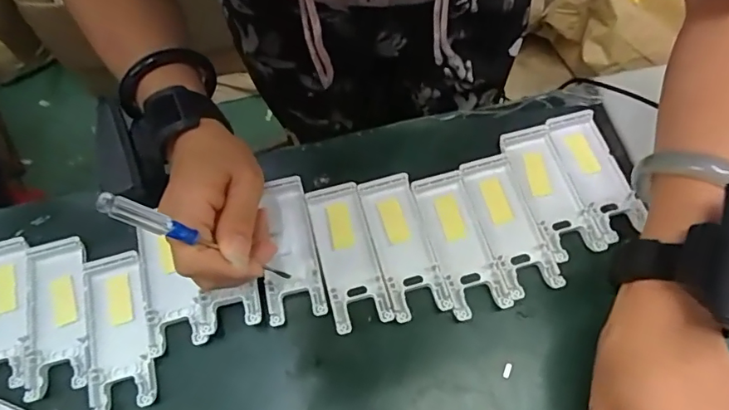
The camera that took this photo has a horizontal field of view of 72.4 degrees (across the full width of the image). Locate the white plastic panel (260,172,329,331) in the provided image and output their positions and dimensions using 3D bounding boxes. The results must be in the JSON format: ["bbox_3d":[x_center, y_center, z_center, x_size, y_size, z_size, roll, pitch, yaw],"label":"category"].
[{"bbox_3d":[-0.053,0.030,0.357,0.039,0.007,0.105,-9,66,-1],"label":"white plastic panel"}]

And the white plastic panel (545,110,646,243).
[{"bbox_3d":[0.174,-0.024,0.373,0.038,0.008,0.102,-16,65,-5],"label":"white plastic panel"}]

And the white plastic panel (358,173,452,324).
[{"bbox_3d":[0.027,0.028,0.355,0.038,0.007,0.104,-14,65,-4],"label":"white plastic panel"}]

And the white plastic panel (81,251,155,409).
[{"bbox_3d":[-0.167,0.086,0.336,0.041,0.011,0.103,-16,65,-5],"label":"white plastic panel"}]

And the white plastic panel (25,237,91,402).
[{"bbox_3d":[-0.210,0.074,0.338,0.042,0.007,0.103,-16,65,-5],"label":"white plastic panel"}]

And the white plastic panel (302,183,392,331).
[{"bbox_3d":[-0.012,0.035,0.353,0.038,0.008,0.104,-14,65,-4],"label":"white plastic panel"}]

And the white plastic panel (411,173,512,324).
[{"bbox_3d":[0.067,0.027,0.356,0.038,0.011,0.104,-15,65,-4],"label":"white plastic panel"}]

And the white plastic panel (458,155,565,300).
[{"bbox_3d":[0.103,0.014,0.359,0.039,0.009,0.104,-14,65,-4],"label":"white plastic panel"}]

